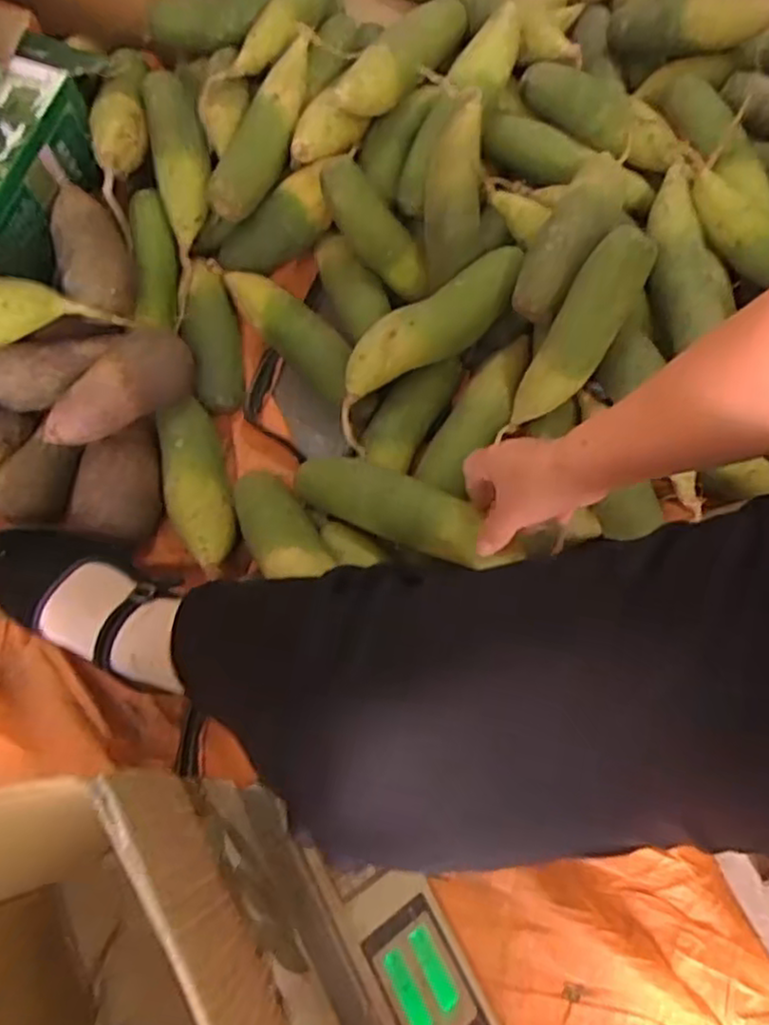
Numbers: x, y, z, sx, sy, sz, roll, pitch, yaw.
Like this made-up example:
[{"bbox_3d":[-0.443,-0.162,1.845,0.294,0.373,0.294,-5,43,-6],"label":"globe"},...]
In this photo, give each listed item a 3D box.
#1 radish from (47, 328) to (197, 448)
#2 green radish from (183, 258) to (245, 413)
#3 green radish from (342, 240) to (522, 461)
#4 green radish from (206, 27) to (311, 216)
[{"bbox_3d":[-0.242,-0.111,0.642,0.147,0.052,0.060,-39,74,-12],"label":"radish"},{"bbox_3d":[-0.174,-0.185,0.717,0.050,0.052,0.167,-11,70,-2],"label":"green radish"},{"bbox_3d":[0.036,-0.166,0.665,0.232,0.058,0.071,-42,75,-12],"label":"green radish"},{"bbox_3d":[-0.116,-0.394,0.708,0.045,0.043,0.202,25,88,10],"label":"green radish"}]

